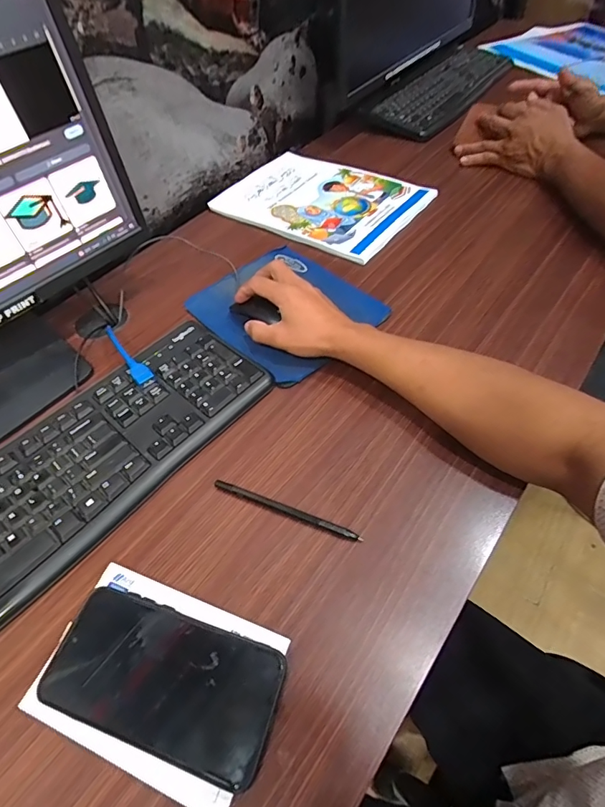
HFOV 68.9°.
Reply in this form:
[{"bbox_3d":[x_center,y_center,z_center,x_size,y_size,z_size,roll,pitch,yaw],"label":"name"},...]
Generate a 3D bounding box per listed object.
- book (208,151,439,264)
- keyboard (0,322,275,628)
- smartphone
[{"bbox_3d":[0.026,-0.321,0.693,0.304,0.013,0.206,32,62,25],"label":"book"},{"bbox_3d":[-0.225,0.074,0.408,0.148,0.018,0.425,35,63,27],"label":"keyboard"},{"bbox_3d":[-0.097,0.190,0.309,0.162,0.013,0.078,13,55,15],"label":"smartphone"}]

